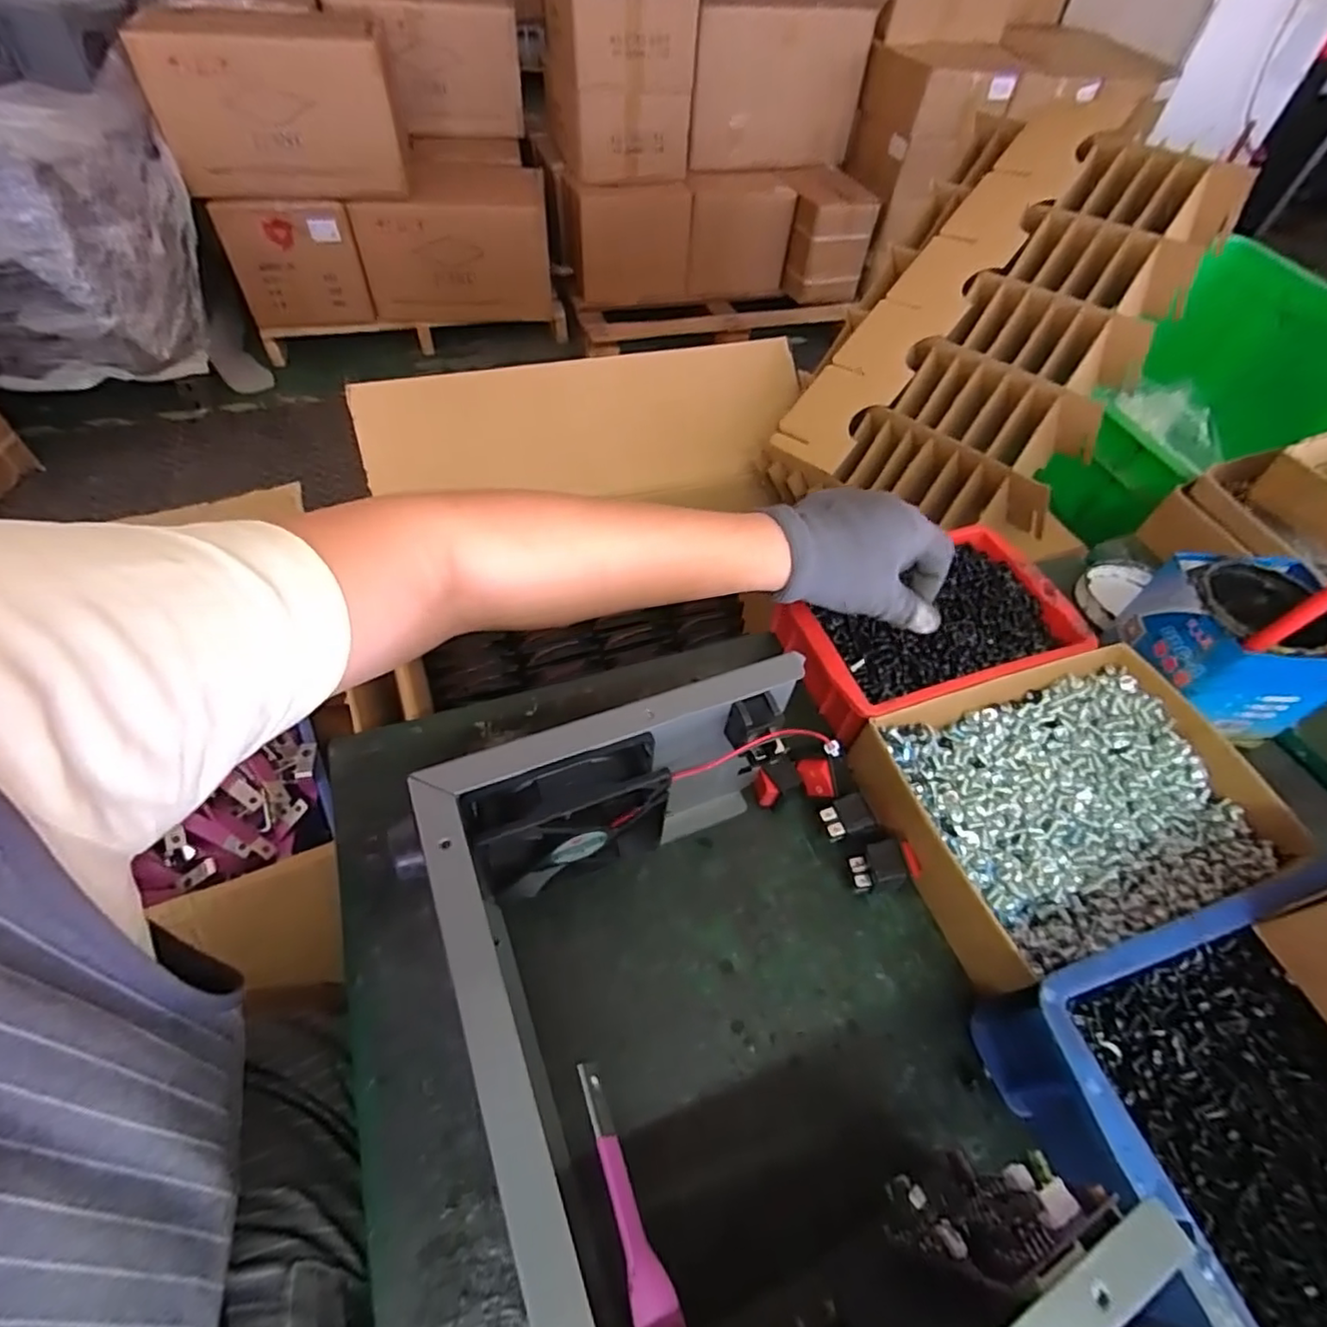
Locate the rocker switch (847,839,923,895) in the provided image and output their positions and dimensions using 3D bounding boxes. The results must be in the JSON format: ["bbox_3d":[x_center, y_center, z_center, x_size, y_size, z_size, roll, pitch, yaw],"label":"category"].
[{"bbox_3d":[0.131,0.121,0.381,0.035,0.030,0.021,-3,53,-7],"label":"rocker switch"}]

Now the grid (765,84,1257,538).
[{"bbox_3d":[0.362,-0.373,0.696,0.286,0.086,0.519,32,86,27],"label":"grid"}]

